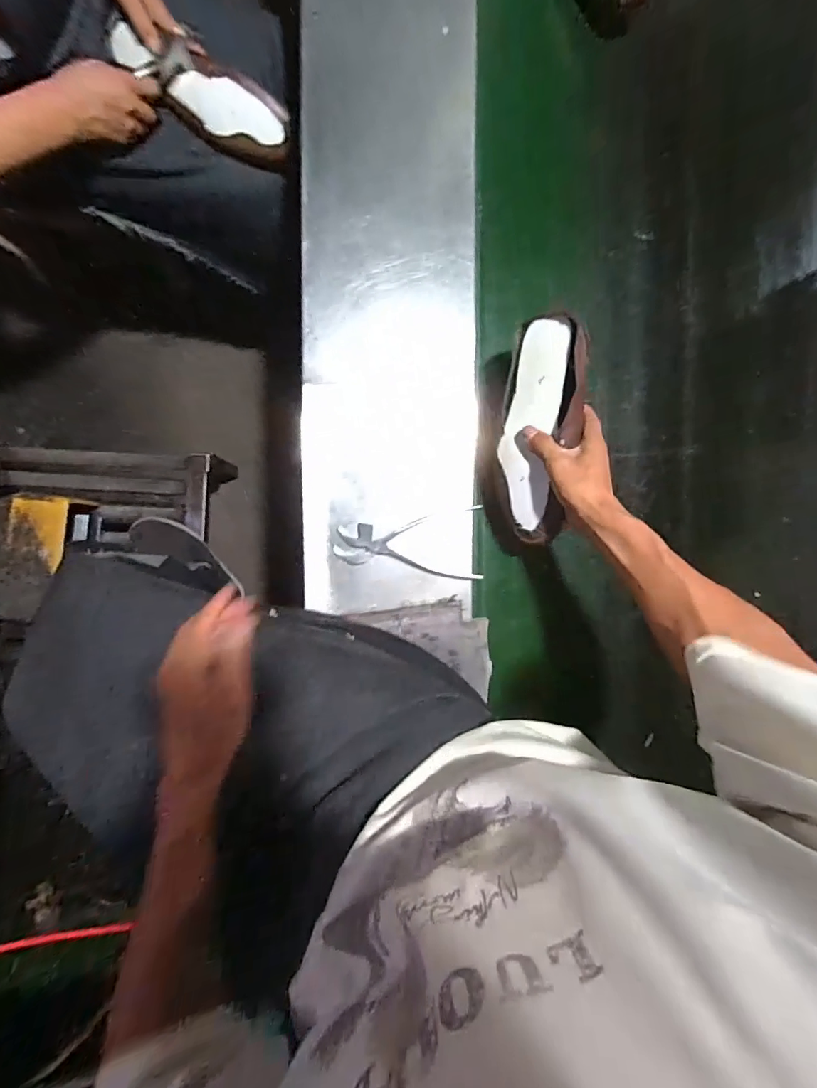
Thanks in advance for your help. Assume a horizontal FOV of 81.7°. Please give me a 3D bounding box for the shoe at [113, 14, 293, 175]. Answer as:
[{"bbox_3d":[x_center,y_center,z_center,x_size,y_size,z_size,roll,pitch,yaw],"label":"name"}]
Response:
[{"bbox_3d":[-0.303,-0.668,0.721,0.252,0.088,0.089,26,88,-7],"label":"shoe"}]

